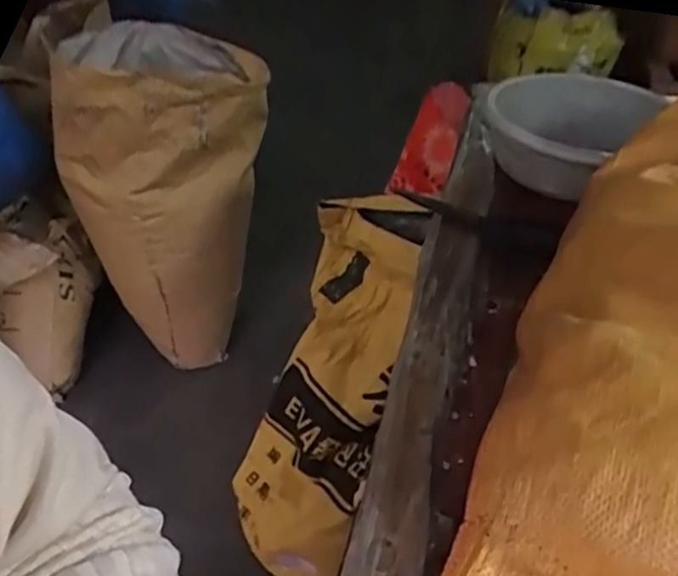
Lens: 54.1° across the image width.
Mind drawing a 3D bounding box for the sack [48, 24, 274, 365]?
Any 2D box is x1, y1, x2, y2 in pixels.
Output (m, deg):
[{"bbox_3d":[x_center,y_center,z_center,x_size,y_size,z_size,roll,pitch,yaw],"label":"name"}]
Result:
[{"bbox_3d":[-0.352,-0.195,1.452,0.415,0.626,0.336,-7,36,-8],"label":"sack"}]

